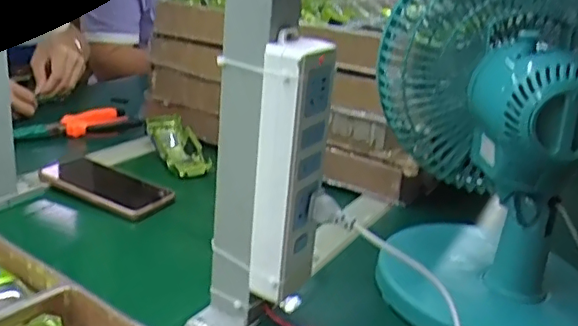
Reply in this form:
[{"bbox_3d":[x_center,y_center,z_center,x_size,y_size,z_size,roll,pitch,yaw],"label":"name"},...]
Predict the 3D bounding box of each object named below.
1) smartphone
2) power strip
[{"bbox_3d":[-0.217,0.024,0.706,0.154,0.007,0.081,15,24,24],"label":"smartphone"},{"bbox_3d":[0.001,0.008,0.438,0.038,0.192,0.050,17,24,28],"label":"power strip"}]

